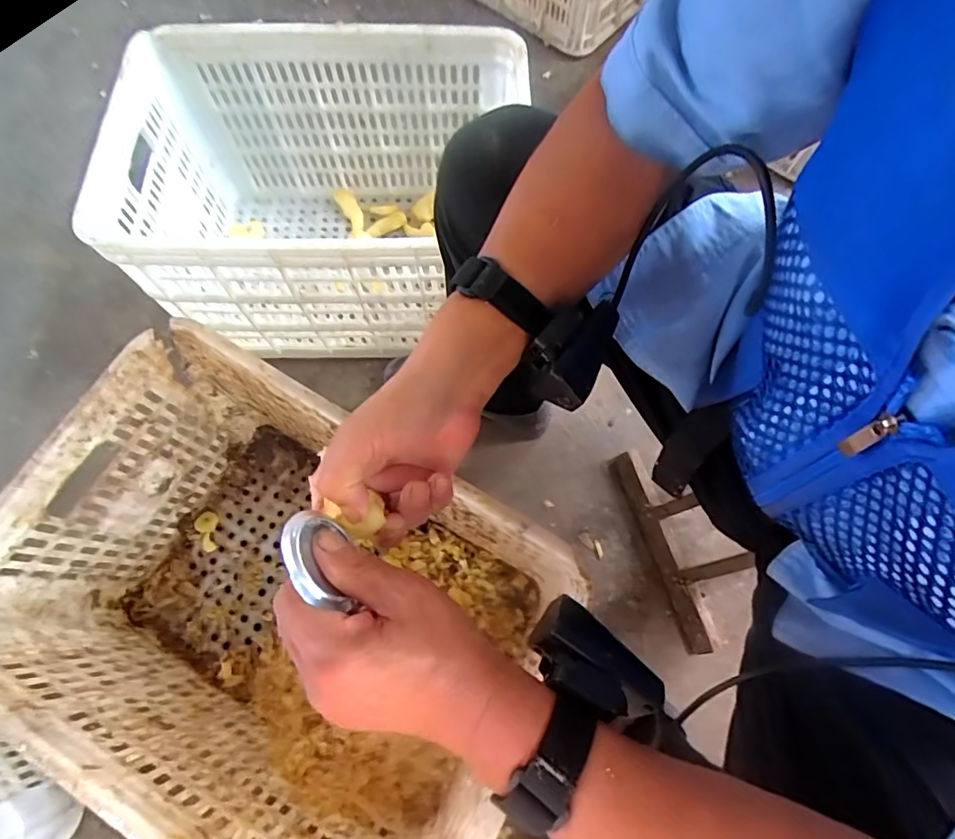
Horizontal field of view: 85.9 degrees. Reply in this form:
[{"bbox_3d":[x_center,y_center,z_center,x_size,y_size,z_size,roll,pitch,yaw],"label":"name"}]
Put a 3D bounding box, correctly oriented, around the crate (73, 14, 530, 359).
[{"bbox_3d":[-0.216,-0.311,0.733,0.492,0.308,0.375,2,70,0],"label":"crate"}]

